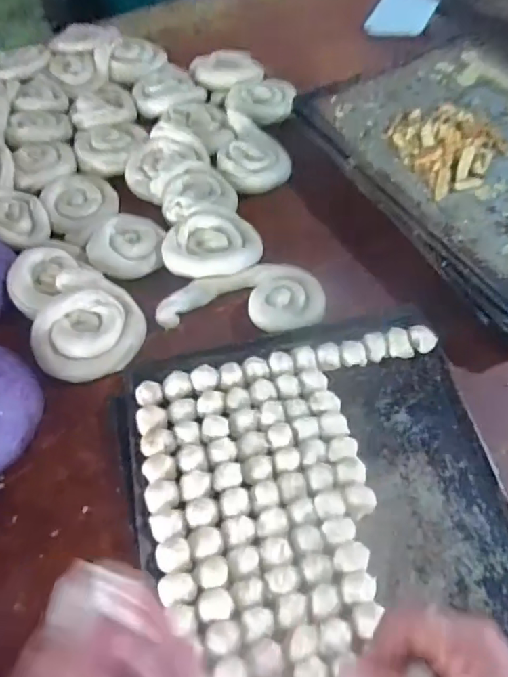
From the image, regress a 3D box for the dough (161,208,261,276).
[{"bbox_3d":[-0.052,-0.121,0.676,0.119,0.028,0.090,-7,57,-3],"label":"dough"}]

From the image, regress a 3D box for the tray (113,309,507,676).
[{"bbox_3d":[0.073,0.178,0.457,0.331,0.028,0.435,-13,57,-7],"label":"tray"}]

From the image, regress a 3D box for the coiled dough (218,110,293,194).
[{"bbox_3d":[0.001,-0.261,0.777,0.102,0.042,0.145,2,56,1],"label":"coiled dough"}]

